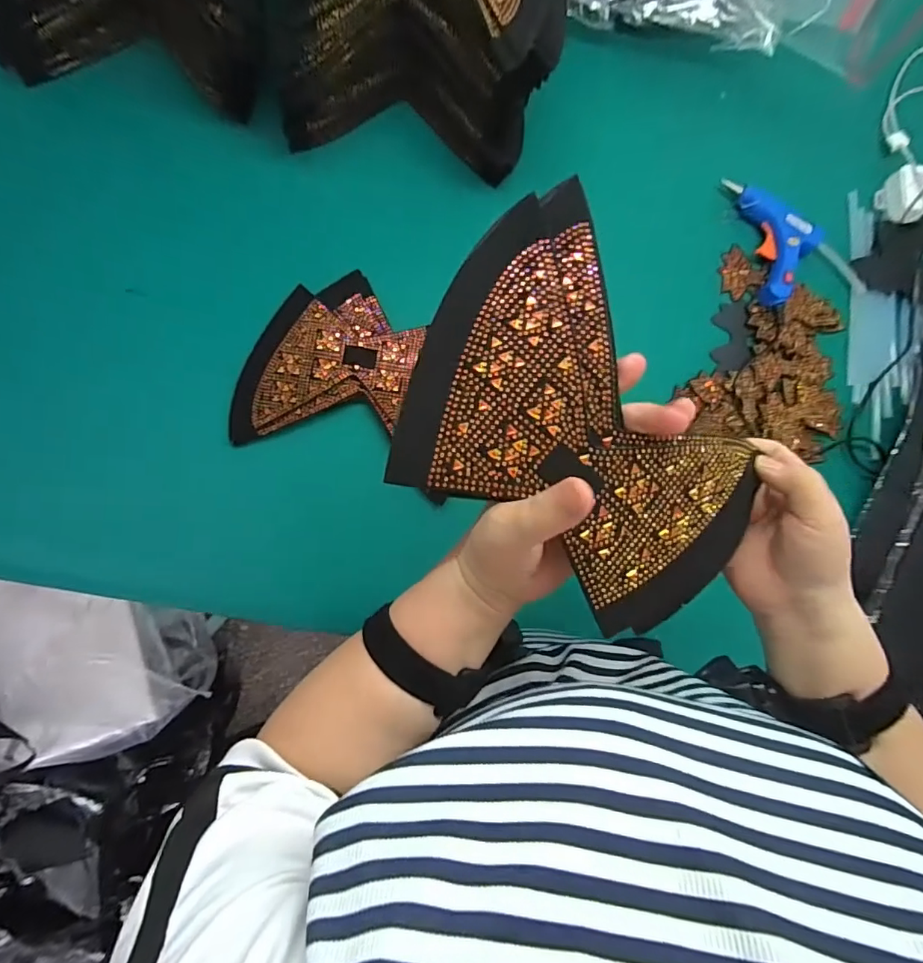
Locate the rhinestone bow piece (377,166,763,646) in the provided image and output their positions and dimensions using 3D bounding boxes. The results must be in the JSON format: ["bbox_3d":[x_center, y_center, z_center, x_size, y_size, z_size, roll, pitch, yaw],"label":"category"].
[{"bbox_3d":[0.070,-0.031,0.267,0.195,0.026,0.160,35,84,-2],"label":"rhinestone bow piece"}]

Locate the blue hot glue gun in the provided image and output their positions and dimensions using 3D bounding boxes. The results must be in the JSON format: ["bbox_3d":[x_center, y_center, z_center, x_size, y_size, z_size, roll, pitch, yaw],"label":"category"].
[{"bbox_3d":[0.340,-0.265,0.542,0.081,0.023,0.143,-18,88,-6],"label":"blue hot glue gun"}]

